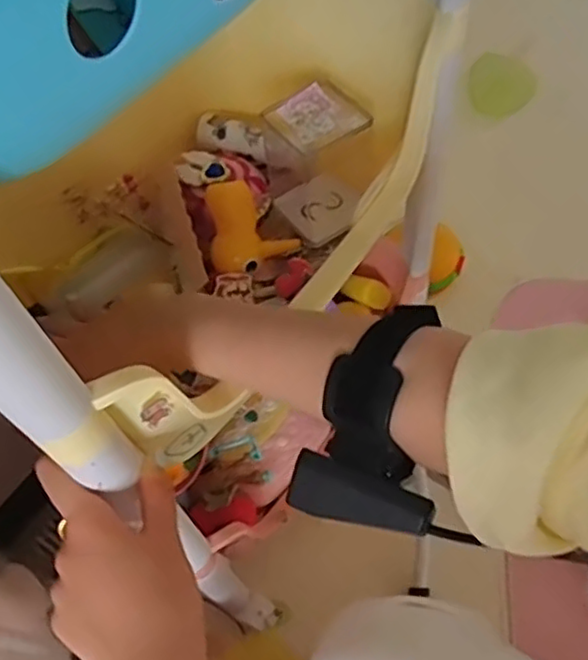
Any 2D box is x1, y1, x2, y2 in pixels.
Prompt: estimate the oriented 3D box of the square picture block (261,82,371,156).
[{"bbox_3d":[0.018,-0.159,0.505,0.063,0.009,0.056,-34,66,-15],"label":"square picture block"}]

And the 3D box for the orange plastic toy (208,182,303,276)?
[{"bbox_3d":[-0.044,-0.085,0.549,0.072,0.037,0.072,-2,100,-14],"label":"orange plastic toy"}]

